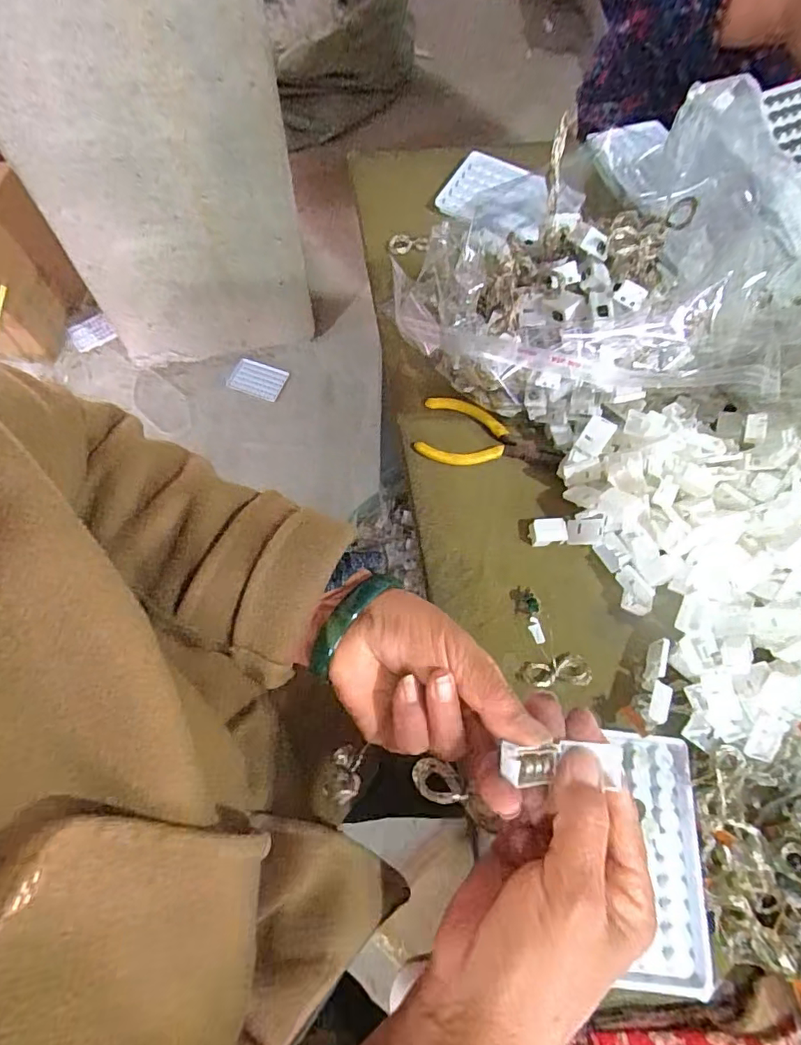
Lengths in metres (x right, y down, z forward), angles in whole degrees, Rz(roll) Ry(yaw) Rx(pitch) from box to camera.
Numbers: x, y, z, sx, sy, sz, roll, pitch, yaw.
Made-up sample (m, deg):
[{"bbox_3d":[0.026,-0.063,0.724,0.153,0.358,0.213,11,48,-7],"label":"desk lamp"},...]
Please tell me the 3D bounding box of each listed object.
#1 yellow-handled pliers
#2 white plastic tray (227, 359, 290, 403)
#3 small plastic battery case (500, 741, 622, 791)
[{"bbox_3d":[0.067,-0.067,0.418,0.105,0.010,0.055,15,67,4],"label":"yellow-handled pliers"},{"bbox_3d":[-0.346,-0.351,1.271,0.122,0.026,0.085,18,68,6],"label":"white plastic tray"},{"bbox_3d":[0.073,0.110,0.237,0.056,0.009,0.019,-1,67,-7],"label":"small plastic battery case"}]

